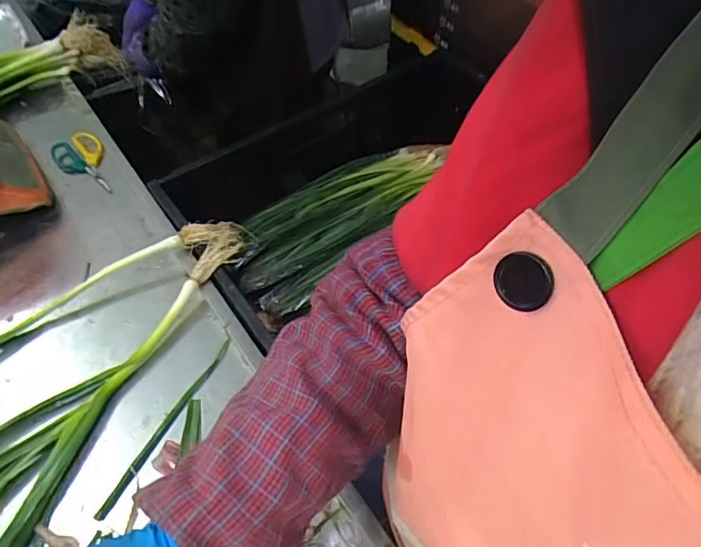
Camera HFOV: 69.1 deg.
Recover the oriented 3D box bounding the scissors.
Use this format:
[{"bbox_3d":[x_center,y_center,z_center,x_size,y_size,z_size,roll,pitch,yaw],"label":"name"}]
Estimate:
[{"bbox_3d":[-0.438,-0.181,0.841,0.076,0.015,0.156,-32,59,-19],"label":"scissors"}]

